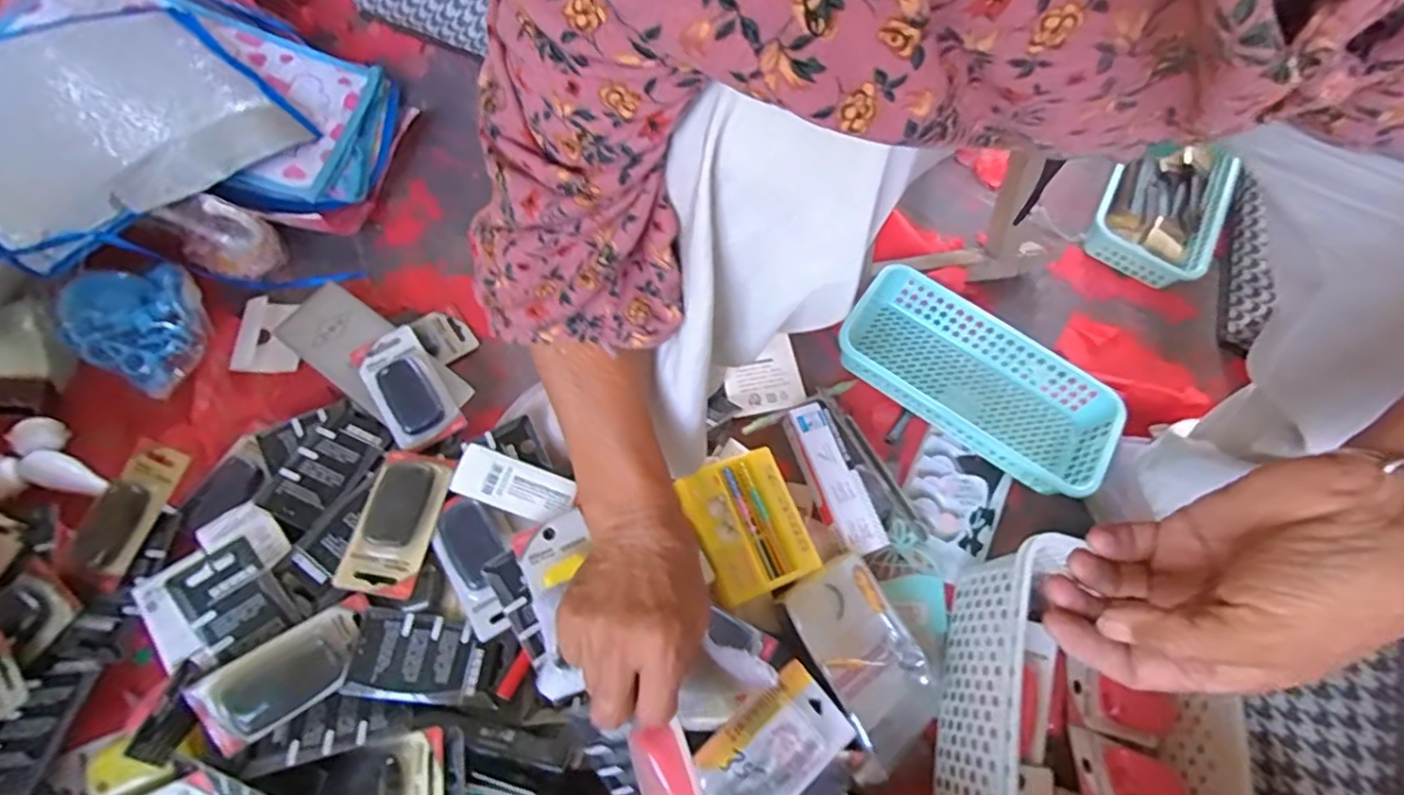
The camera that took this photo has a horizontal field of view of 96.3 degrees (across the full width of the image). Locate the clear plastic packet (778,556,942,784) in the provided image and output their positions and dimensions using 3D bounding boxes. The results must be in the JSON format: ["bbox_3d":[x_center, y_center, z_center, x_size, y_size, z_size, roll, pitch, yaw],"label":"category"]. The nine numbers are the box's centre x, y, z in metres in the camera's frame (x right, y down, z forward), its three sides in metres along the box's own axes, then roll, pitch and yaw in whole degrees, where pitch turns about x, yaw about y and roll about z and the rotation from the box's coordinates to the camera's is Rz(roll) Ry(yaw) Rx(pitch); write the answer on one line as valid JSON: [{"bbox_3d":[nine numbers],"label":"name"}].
[{"bbox_3d":[0.130,0.213,0.512,0.087,0.032,0.151,-28,72,-12],"label":"clear plastic packet"}]

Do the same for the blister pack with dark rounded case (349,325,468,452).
[{"bbox_3d":[-0.257,-0.012,0.540,0.058,0.020,0.108,-32,73,-13],"label":"blister pack with dark rounded case"}]

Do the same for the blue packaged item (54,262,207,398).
[{"bbox_3d":[-0.474,-0.065,0.542,0.102,0.056,0.100,27,70,9],"label":"blue packaged item"}]

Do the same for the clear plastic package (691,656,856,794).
[{"bbox_3d":[0.011,0.282,0.430,0.210,0.016,0.073,-40,90,-12],"label":"clear plastic package"}]

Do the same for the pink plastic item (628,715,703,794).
[{"bbox_3d":[-0.014,0.219,0.342,0.033,0.020,0.080,-23,83,-10],"label":"pink plastic item"}]

